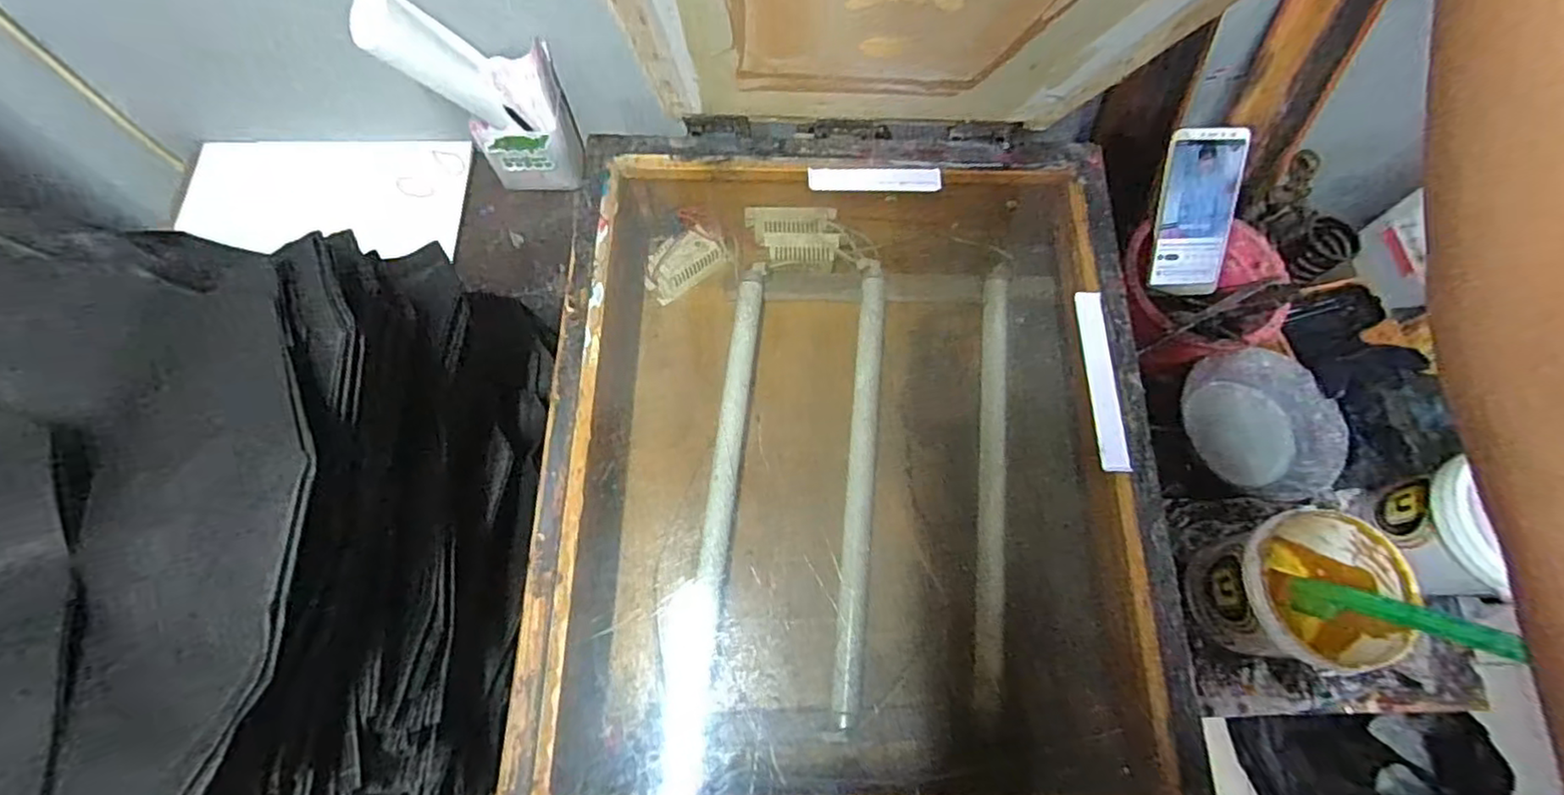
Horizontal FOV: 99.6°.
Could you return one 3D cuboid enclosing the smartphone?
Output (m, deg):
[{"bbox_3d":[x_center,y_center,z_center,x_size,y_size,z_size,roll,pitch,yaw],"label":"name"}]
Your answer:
[{"bbox_3d":[0.406,-0.180,0.647,0.077,0.014,0.155,2,107,0],"label":"smartphone"}]

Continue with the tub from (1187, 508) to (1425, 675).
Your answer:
[{"bbox_3d":[0.442,0.169,0.577,0.111,0.124,0.115,0,69,0],"label":"tub"}]

